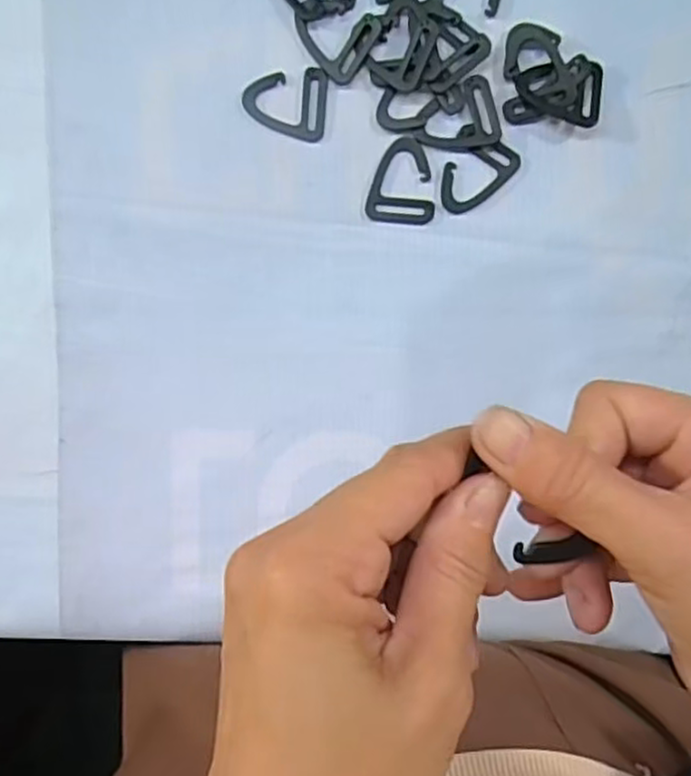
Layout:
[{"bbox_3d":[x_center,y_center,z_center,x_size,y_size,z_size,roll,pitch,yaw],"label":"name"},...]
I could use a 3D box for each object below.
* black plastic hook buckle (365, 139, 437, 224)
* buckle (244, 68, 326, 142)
[{"bbox_3d":[0.031,-0.110,0.373,0.036,0.004,0.044,5,98,1],"label":"black plastic hook buckle"},{"bbox_3d":[-0.032,-0.150,0.369,0.043,0.004,0.036,5,98,1],"label":"buckle"}]

